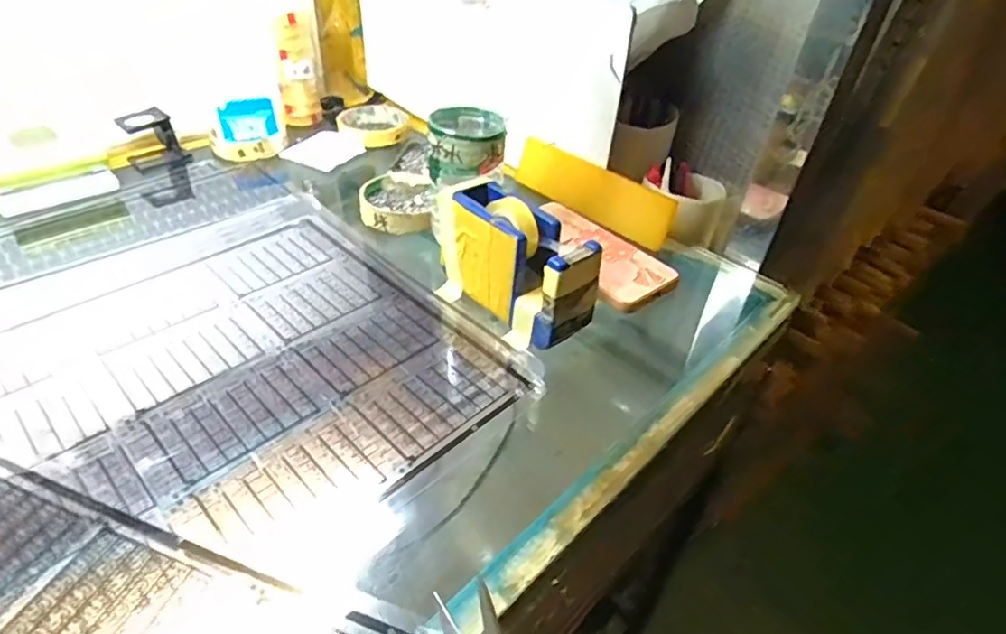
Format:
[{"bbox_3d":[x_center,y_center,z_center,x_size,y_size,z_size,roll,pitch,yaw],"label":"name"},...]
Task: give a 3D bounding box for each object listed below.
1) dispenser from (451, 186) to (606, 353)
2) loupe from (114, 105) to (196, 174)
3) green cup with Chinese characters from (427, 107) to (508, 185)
[{"bbox_3d":[0.010,-0.041,0.444,0.047,0.081,0.134,-30,50,-34],"label":"dispenser"},{"bbox_3d":[-0.374,-0.191,0.626,0.054,0.055,0.033,-30,50,-34],"label":"loupe"},{"bbox_3d":[-0.028,-0.146,0.492,0.062,0.045,0.065,2,39,-2],"label":"green cup with Chinese characters"}]

